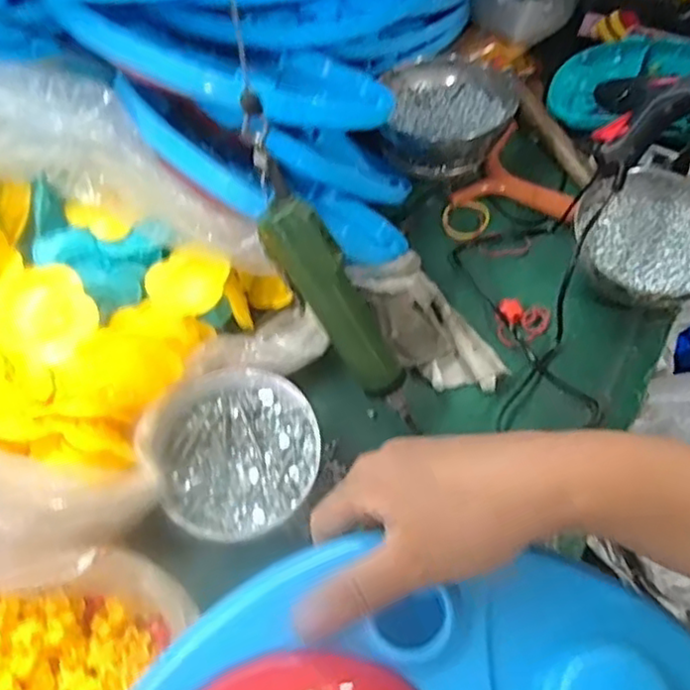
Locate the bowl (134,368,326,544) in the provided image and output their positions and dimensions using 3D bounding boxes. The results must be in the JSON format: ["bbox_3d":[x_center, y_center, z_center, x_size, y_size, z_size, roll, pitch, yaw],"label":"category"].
[{"bbox_3d":[-0.096,0.090,0.590,0.137,0.059,0.140,-1,63,1],"label":"bowl"}]

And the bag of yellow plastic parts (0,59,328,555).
[{"bbox_3d":[-0.277,-0.047,0.559,0.386,0.200,0.346,38,70,18],"label":"bag of yellow plastic parts"}]

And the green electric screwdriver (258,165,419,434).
[{"bbox_3d":[-0.001,-0.025,0.563,0.040,0.256,0.034,-41,30,-17],"label":"green electric screwdriver"}]

